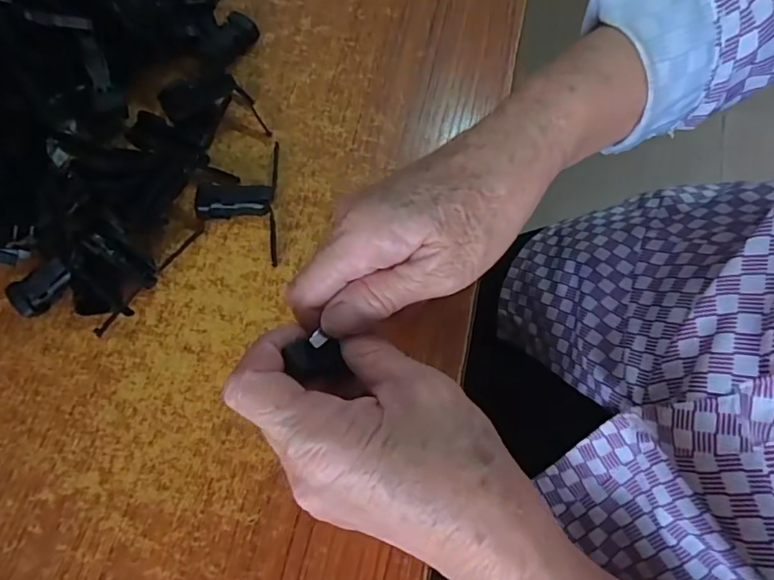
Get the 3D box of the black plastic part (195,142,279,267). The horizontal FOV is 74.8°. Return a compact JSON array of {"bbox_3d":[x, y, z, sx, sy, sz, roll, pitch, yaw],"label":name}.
[{"bbox_3d":[-0.092,-0.057,0.313,0.046,0.016,0.080,-4,70,-2],"label":"black plastic part"}]

